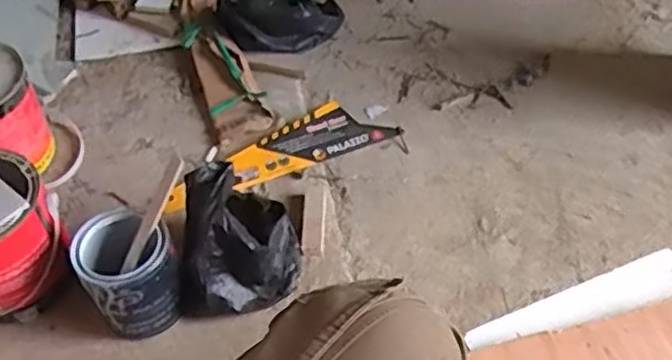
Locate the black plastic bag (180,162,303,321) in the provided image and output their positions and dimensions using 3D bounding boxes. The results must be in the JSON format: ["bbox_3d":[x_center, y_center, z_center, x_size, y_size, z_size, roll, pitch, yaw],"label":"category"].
[{"bbox_3d":[-0.118,0.076,0.861,0.138,0.128,0.161,-9,52,-4],"label":"black plastic bag"}]

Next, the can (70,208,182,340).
[{"bbox_3d":[-0.242,0.111,0.833,0.105,0.121,0.111,-22,55,-14],"label":"can"}]

